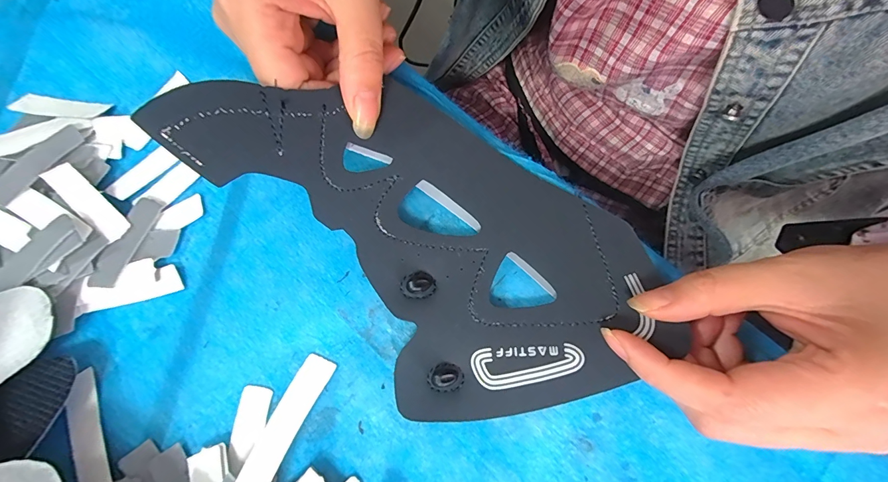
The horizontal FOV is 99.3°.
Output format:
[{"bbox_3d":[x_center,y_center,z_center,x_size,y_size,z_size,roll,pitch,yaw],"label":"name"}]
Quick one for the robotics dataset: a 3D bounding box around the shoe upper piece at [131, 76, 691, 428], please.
[{"bbox_3d":[0.000,-0.008,0.162,0.195,0.051,0.120,42,75,10],"label":"shoe upper piece"}]

